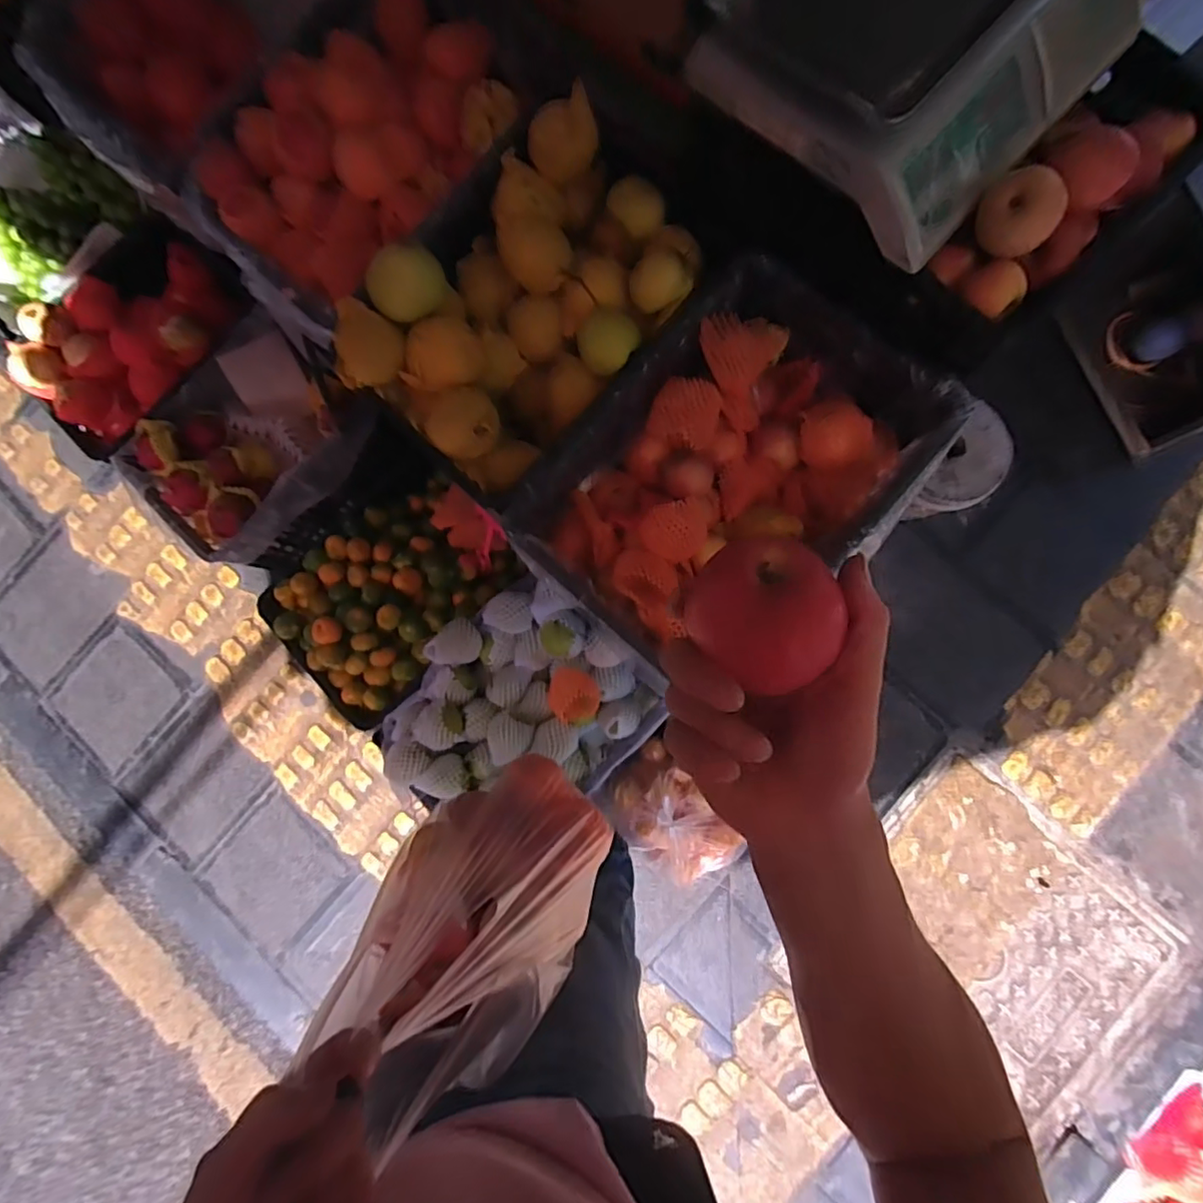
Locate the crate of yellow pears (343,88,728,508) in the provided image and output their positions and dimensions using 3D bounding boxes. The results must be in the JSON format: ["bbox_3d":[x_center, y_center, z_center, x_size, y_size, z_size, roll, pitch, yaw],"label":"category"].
[{"bbox_3d":[-0.075,-0.403,0.785,0.340,0.219,0.493,41,87,7],"label":"crate of yellow pears"}]

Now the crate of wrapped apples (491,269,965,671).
[{"bbox_3d":[0.165,-0.156,0.767,0.359,0.156,0.493,43,88,7],"label":"crate of wrapped apples"}]

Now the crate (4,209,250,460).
[{"bbox_3d":[-0.987,-0.556,1.254,0.335,0.159,0.473,40,87,7],"label":"crate"}]

